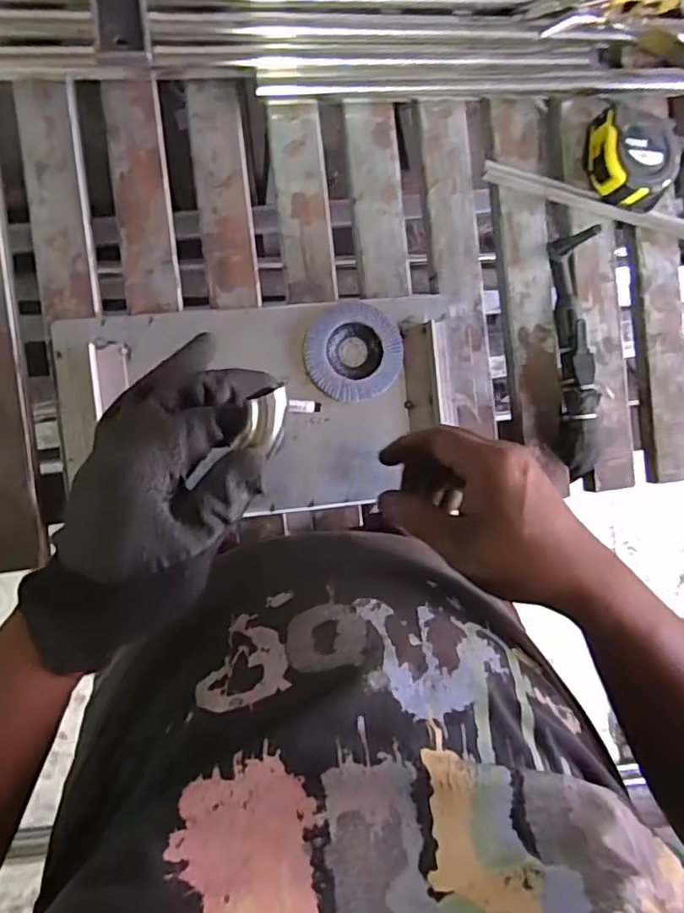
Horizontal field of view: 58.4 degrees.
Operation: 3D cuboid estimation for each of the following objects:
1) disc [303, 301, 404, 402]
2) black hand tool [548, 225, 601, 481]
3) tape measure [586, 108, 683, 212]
[{"bbox_3d":[0.012,-0.104,0.608,0.094,0.016,0.094,0,93,-8],"label":"disc"},{"bbox_3d":[0.249,-0.096,0.644,0.042,0.030,0.250,-4,94,-7],"label":"black hand tool"},{"bbox_3d":[0.303,-0.308,0.631,0.086,0.050,0.097,-5,94,-7],"label":"tape measure"}]

